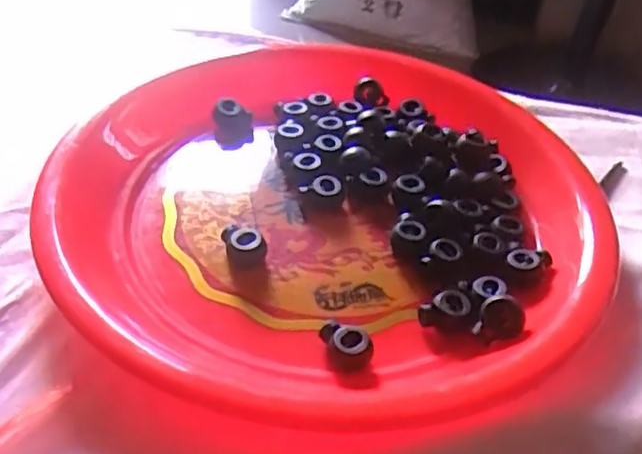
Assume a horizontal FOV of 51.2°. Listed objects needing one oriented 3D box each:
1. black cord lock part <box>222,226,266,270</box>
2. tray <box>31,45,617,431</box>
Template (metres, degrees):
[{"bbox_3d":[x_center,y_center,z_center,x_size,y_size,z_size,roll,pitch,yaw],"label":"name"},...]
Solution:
[{"bbox_3d":[-0.034,0.009,0.300,0.019,0.016,0.017,-2,42,-7],"label":"black cord lock part"},{"bbox_3d":[0.001,-0.019,0.322,0.254,0.031,0.255,3,42,-2],"label":"tray"}]

